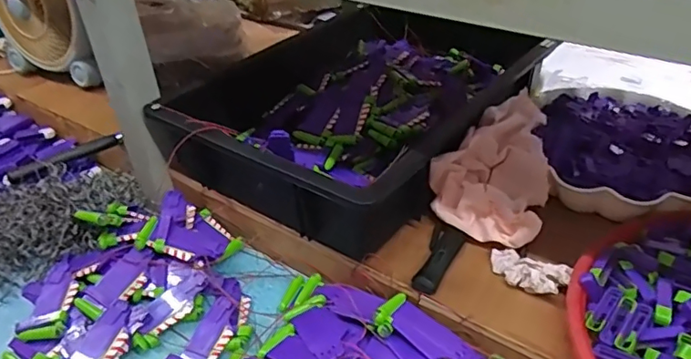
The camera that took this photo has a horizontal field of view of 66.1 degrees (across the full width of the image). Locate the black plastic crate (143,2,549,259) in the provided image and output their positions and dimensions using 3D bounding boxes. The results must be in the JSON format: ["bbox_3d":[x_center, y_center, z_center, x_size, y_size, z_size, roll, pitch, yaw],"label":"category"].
[{"bbox_3d":[0.040,-0.100,0.662,0.296,0.111,0.444,24,44,32],"label":"black plastic crate"}]

